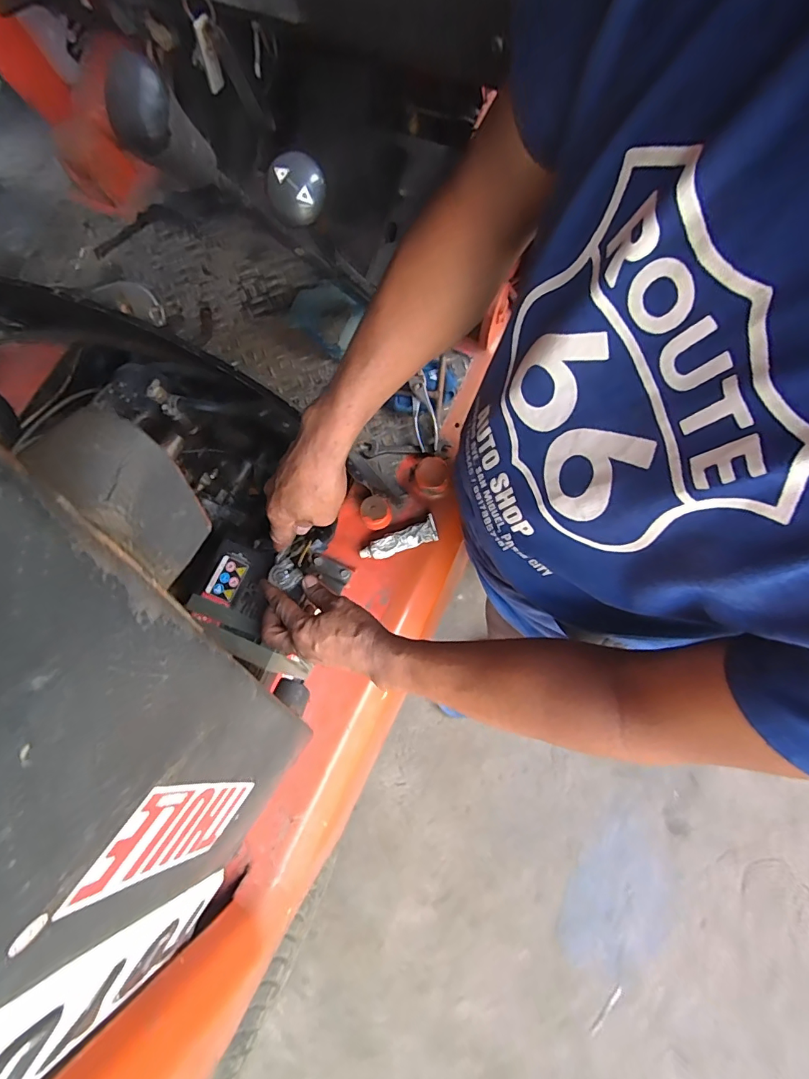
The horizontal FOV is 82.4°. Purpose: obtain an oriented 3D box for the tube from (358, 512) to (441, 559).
[{"bbox_3d":[-0.009,0.003,0.769,0.132,0.024,0.039,-23,76,-4],"label":"tube"}]

